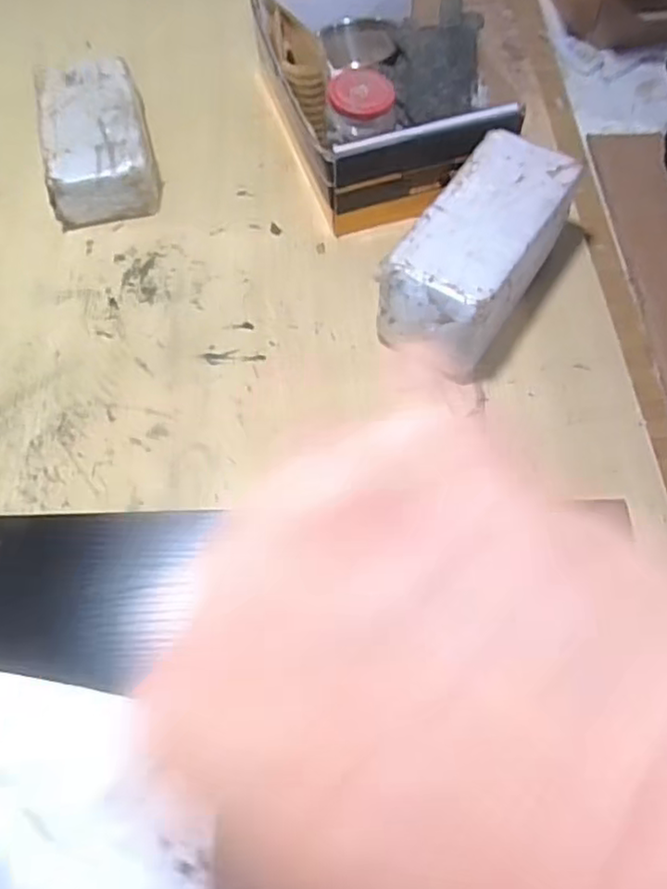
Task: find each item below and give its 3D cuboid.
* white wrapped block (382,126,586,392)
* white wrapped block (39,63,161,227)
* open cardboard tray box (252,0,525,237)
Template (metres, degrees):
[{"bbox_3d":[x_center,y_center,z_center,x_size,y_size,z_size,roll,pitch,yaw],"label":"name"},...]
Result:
[{"bbox_3d":[0.135,-0.178,0.626,0.106,0.111,0.227,28,66,16],"label":"white wrapped block"},{"bbox_3d":[-0.265,-0.342,0.735,0.115,0.066,0.204,-12,63,-8],"label":"white wrapped block"},{"bbox_3d":[0.050,-0.398,0.738,0.221,0.115,0.315,-13,63,-8],"label":"open cardboard tray box"}]

